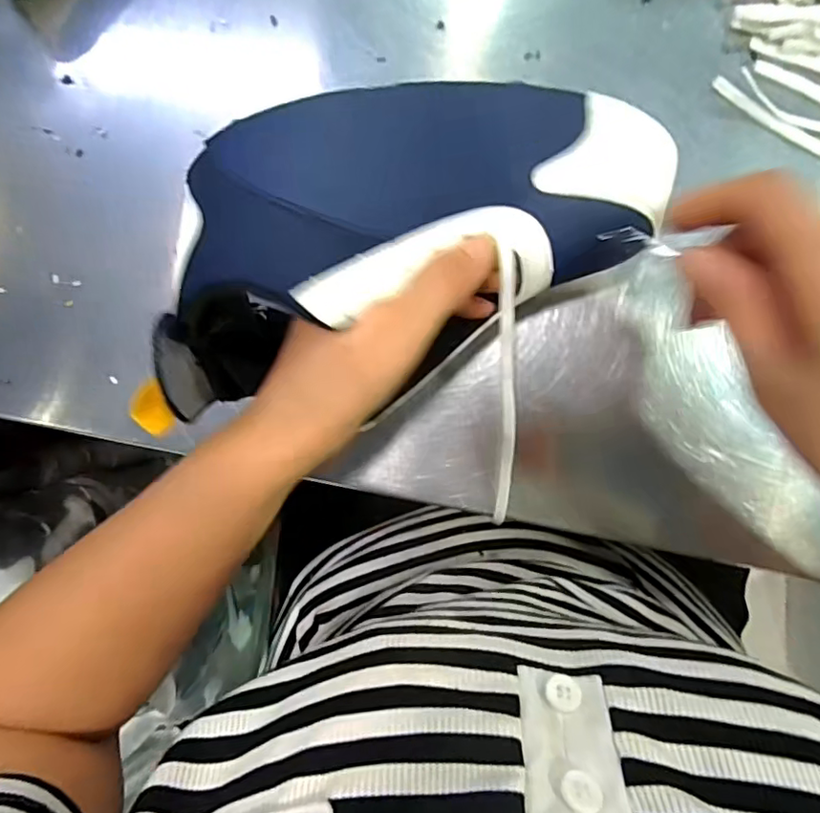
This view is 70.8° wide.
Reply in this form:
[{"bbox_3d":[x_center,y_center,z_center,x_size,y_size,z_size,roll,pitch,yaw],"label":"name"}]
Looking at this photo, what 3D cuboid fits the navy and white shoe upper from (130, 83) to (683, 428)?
[{"bbox_3d":[-0.004,-0.074,0.250,0.239,0.067,0.112,-20,93,-6],"label":"navy and white shoe upper"}]

